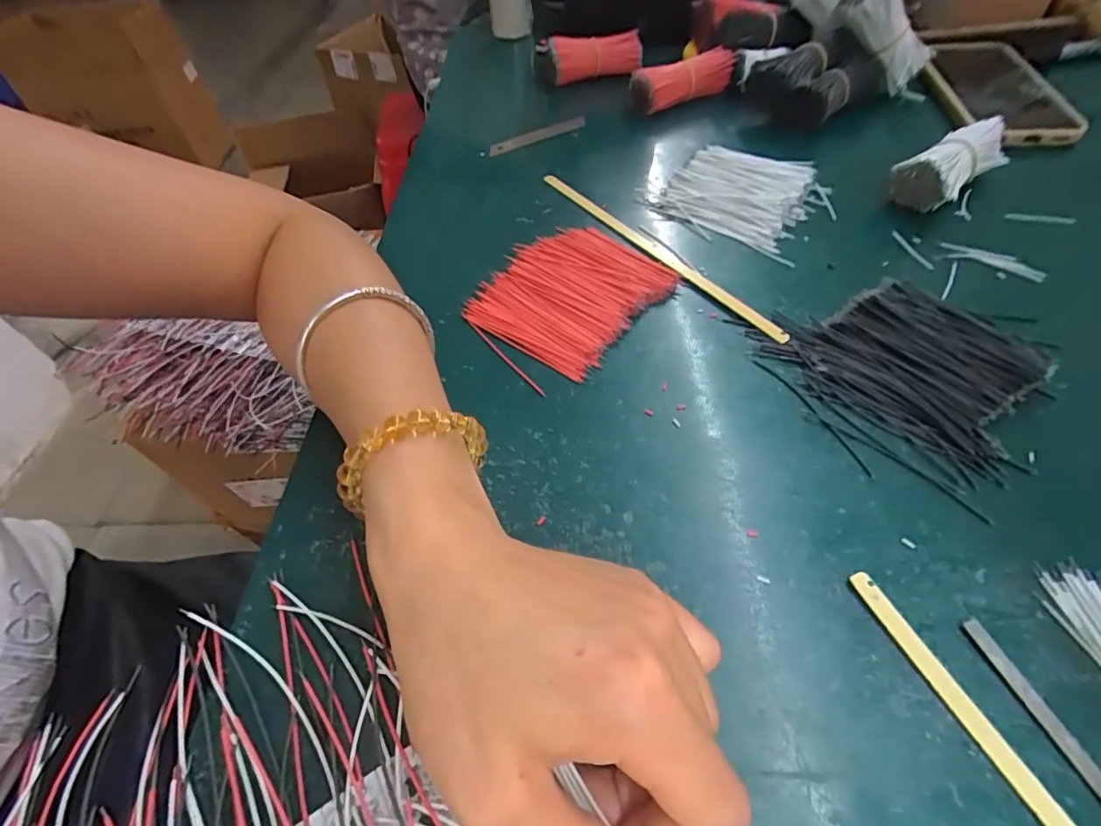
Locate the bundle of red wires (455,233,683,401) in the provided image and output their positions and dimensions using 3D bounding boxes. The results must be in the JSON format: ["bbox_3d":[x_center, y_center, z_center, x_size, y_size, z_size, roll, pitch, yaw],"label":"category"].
[{"bbox_3d":[0.008,-0.071,0.300,0.093,0.010,0.115,35,63,26],"label":"bundle of red wires"}]

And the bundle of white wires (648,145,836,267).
[{"bbox_3d":[0.129,-0.145,0.334,0.100,0.022,0.079,37,64,27],"label":"bundle of white wires"}]

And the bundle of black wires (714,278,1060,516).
[{"bbox_3d":[0.163,-0.023,0.244,0.092,0.019,0.120,-36,59,-21],"label":"bundle of black wires"}]

